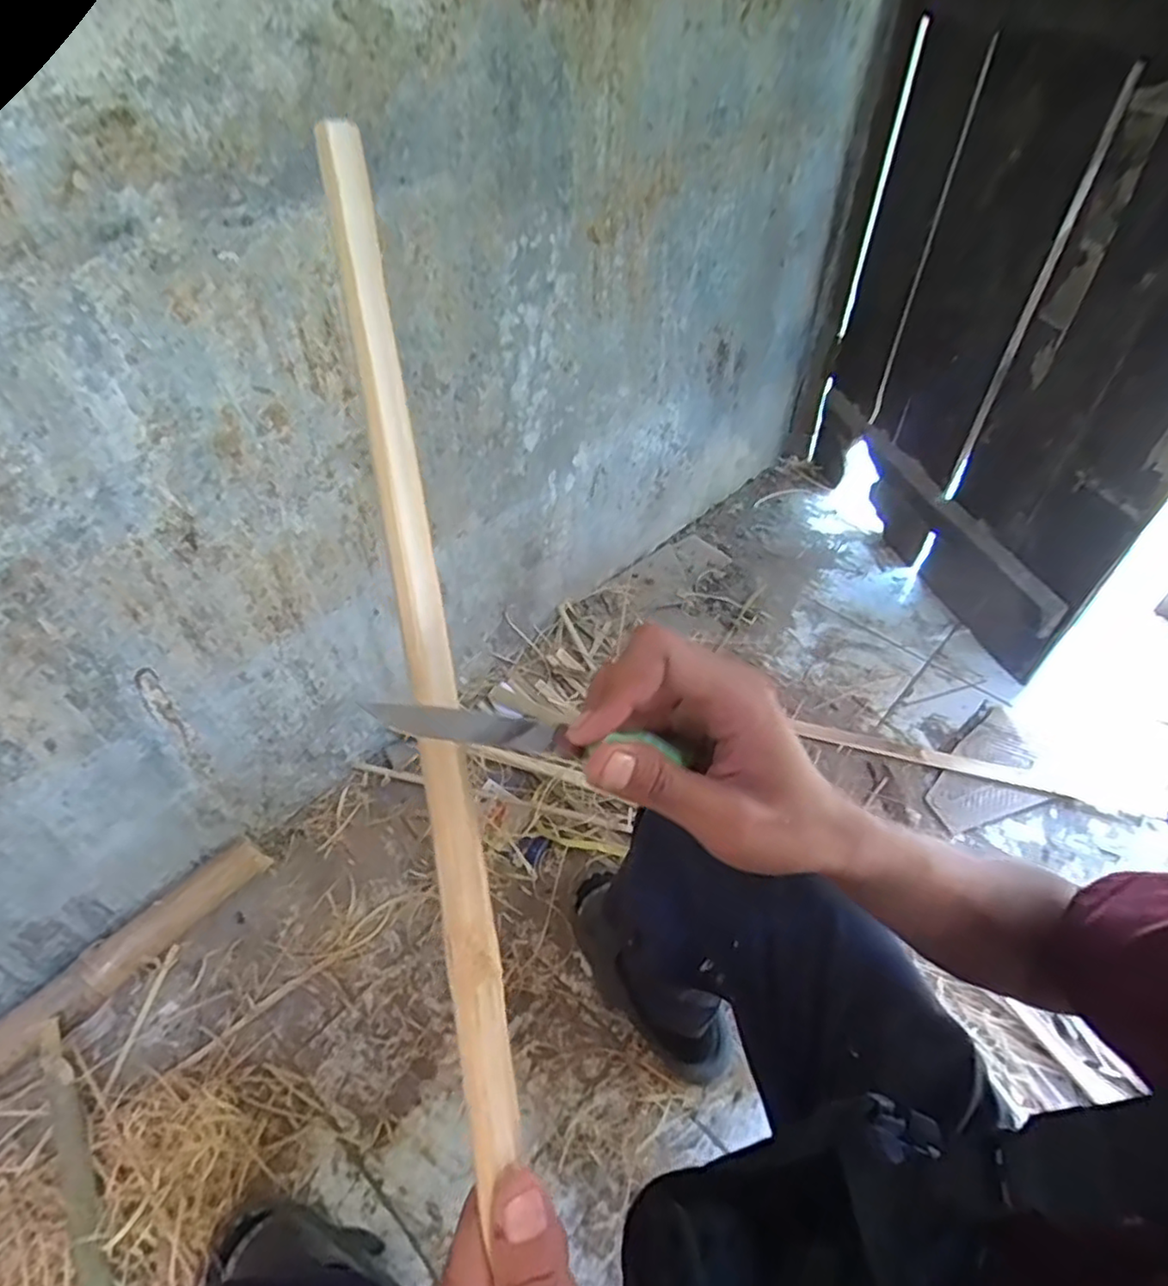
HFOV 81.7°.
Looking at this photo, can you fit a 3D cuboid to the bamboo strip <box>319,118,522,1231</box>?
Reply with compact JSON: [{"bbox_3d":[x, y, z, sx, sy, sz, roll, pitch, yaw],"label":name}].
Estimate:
[{"bbox_3d":[-0.064,-0.021,0.261,0.022,0.007,0.407,-9,81,-9],"label":"bamboo strip"}]

